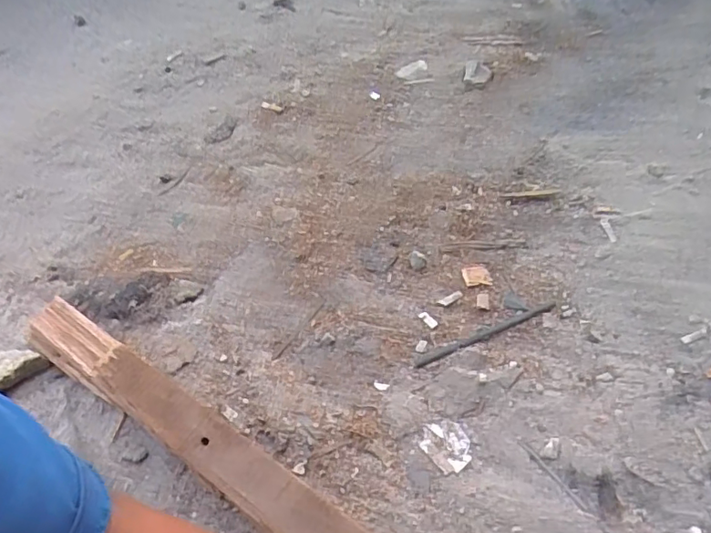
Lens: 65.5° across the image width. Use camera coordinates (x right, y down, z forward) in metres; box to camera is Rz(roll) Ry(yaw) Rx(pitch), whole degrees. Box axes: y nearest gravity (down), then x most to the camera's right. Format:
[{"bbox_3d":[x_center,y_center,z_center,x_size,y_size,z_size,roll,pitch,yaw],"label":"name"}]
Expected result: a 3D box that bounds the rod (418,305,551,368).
[{"bbox_3d":[0.158,0.081,0.667,0.187,0.004,0.012,-20,51,-11],"label":"rod"}]

